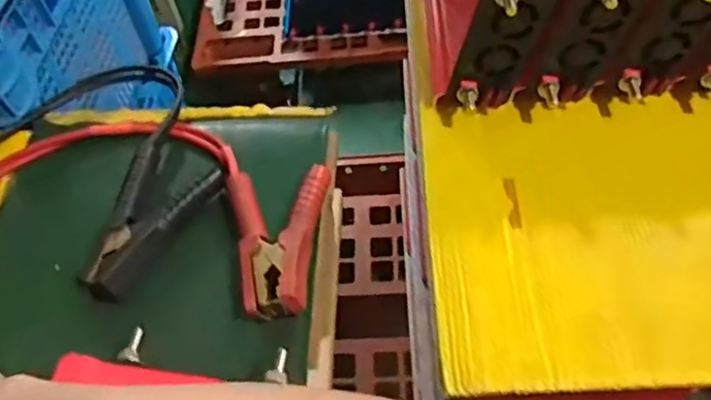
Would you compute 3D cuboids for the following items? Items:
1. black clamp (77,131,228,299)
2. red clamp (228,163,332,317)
[{"bbox_3d":[-0.186,0.009,0.538,0.092,0.028,0.145,27,60,22],"label":"black clamp"},{"bbox_3d":[-0.067,0.032,0.513,0.084,0.036,0.138,-3,53,3],"label":"red clamp"}]

